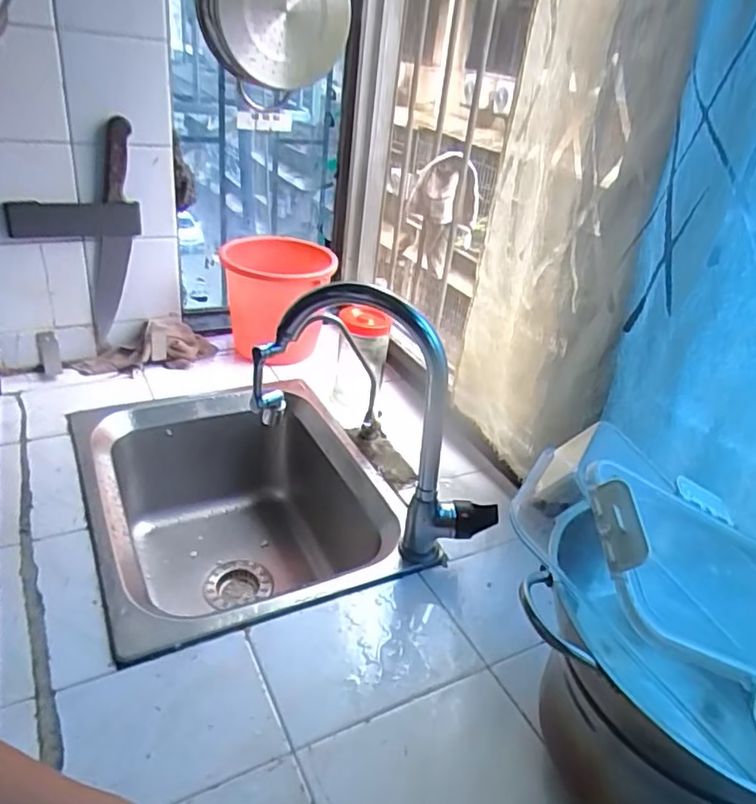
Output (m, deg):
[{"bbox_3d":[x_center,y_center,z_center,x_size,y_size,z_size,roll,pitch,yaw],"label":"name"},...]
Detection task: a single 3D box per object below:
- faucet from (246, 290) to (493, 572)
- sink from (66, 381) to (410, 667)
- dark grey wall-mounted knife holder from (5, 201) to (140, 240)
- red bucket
[{"bbox_3d":[0.002,0.036,0.725,0.294,0.350,0.049,12,31,9],"label":"faucet"},{"bbox_3d":[-0.202,0.198,0.931,0.395,0.230,0.466,-9,33,-26],"label":"sink"},{"bbox_3d":[-0.476,-0.286,0.986,0.189,0.054,0.013,-7,32,-23],"label":"dark grey wall-mounted knife holder"},{"bbox_3d":[-0.174,-0.181,1.187,0.226,0.199,0.226,5,31,-3],"label":"red bucket"}]

